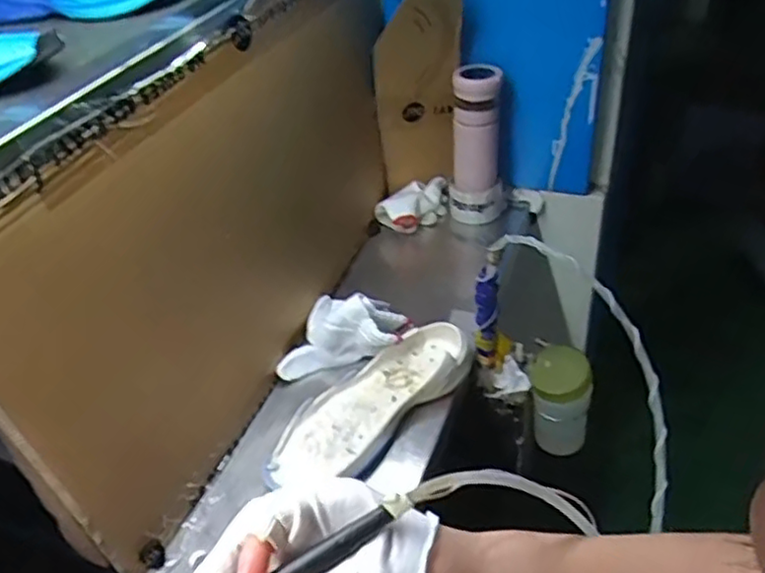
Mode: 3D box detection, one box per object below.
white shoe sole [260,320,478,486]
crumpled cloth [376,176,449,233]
[{"bbox_3d":[-0.012,0.134,0.750,0.275,0.040,0.102,-33,46,-28],"label":"white shoe sole"},{"bbox_3d":[0.052,-0.130,1.056,0.128,0.049,0.066,-34,46,-30],"label":"crumpled cloth"}]

